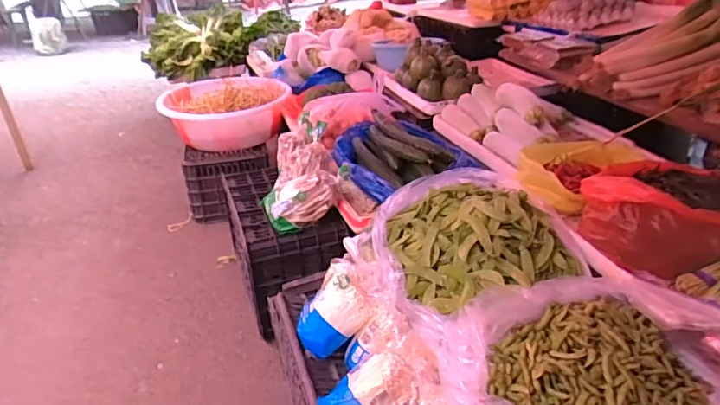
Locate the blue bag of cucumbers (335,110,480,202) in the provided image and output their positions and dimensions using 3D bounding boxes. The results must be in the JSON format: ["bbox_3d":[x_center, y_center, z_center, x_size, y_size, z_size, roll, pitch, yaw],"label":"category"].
[{"bbox_3d":[0.114,-0.158,1.456,0.361,0.110,0.487,-13,32,-18],"label":"blue bag of cucumbers"}]

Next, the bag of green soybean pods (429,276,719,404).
[{"bbox_3d":[0.358,0.227,0.771,0.455,0.132,0.301,1,30,5],"label":"bag of green soybean pods"}]

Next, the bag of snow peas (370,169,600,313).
[{"bbox_3d":[0.225,0.050,1.043,0.378,0.129,0.419,-7,31,-8],"label":"bag of snow peas"}]

